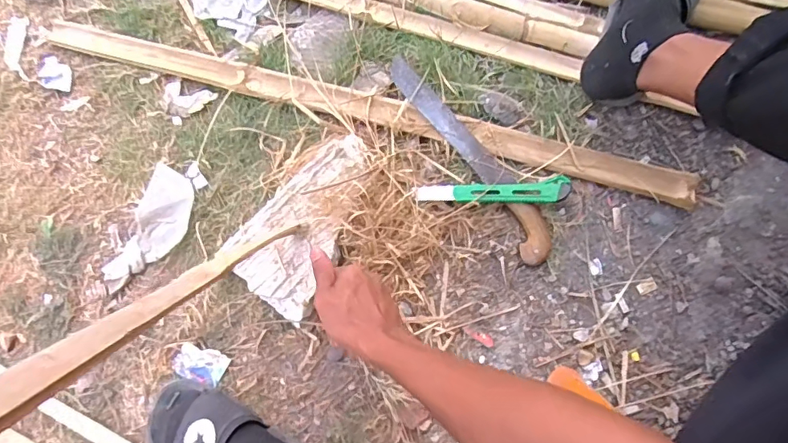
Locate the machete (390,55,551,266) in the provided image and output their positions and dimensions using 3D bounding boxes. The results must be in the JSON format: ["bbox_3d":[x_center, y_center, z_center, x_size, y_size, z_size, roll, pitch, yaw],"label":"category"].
[{"bbox_3d":[0.099,-0.087,0.650,0.046,0.028,0.318,-33,81,-6],"label":"machete"}]

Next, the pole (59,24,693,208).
[{"bbox_3d":[-0.051,-0.153,0.666,0.874,0.032,0.043,16,80,3],"label":"pole"}]

